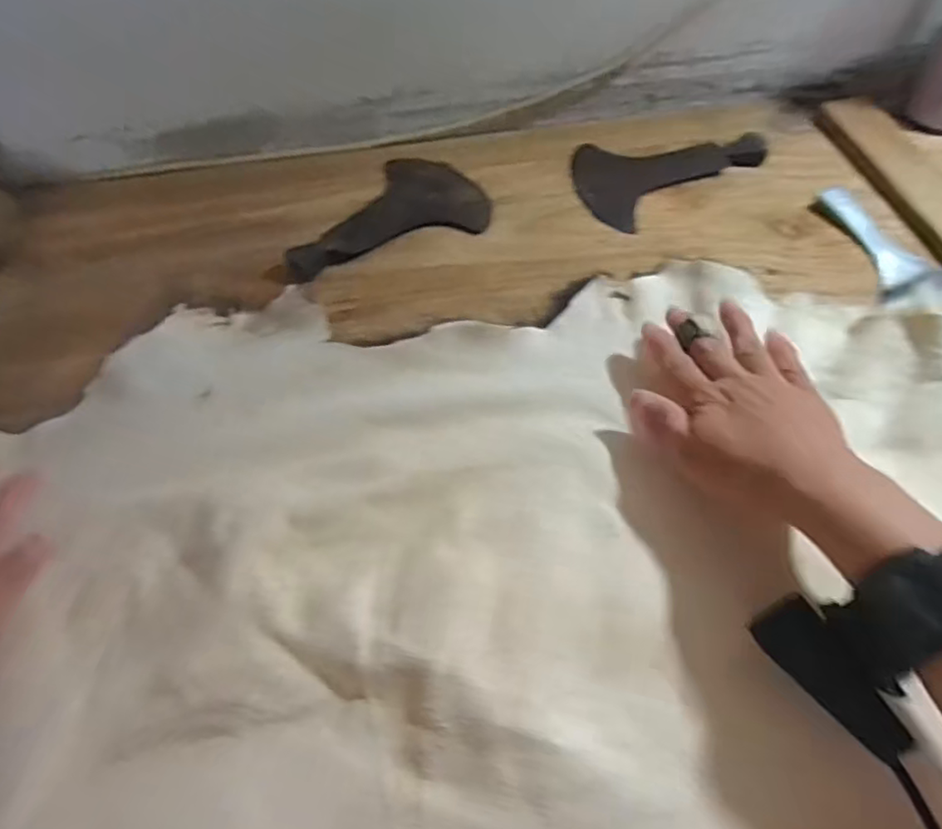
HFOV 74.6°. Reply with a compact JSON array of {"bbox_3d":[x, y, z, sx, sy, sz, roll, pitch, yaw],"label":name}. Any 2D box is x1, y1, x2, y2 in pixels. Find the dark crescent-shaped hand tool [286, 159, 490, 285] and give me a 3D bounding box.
[{"bbox_3d":[-0.074,-0.167,0.511,0.167,0.012,0.099,-20,60,-9],"label":"dark crescent-shaped hand tool"}]

